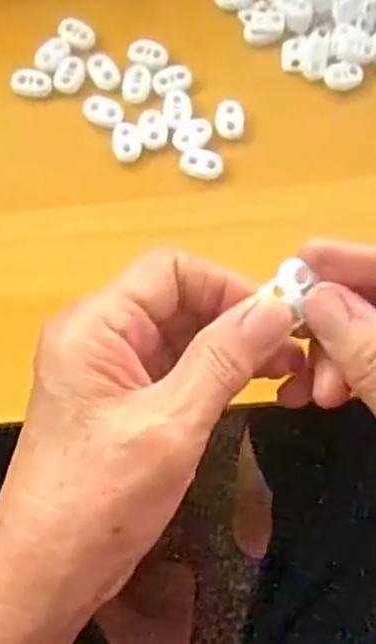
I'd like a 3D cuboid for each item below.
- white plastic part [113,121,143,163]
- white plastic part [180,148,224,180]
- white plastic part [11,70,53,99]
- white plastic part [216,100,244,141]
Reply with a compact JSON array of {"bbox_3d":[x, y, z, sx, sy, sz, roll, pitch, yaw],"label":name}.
[{"bbox_3d":[-0.033,-0.098,0.395,0.015,0.004,0.022,-7,72,-3],"label":"white plastic part"},{"bbox_3d":[0.007,-0.085,0.390,0.022,0.004,0.014,14,72,4],"label":"white plastic part"},{"bbox_3d":[-0.087,-0.133,0.407,0.022,0.004,0.017,10,72,3],"label":"white plastic part"},{"bbox_3d":[0.023,-0.112,0.399,0.016,0.004,0.022,4,72,1],"label":"white plastic part"}]

